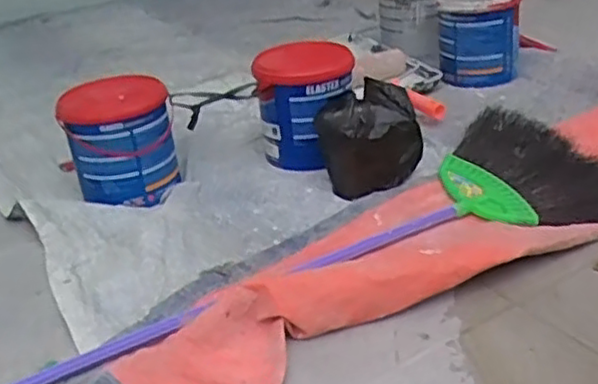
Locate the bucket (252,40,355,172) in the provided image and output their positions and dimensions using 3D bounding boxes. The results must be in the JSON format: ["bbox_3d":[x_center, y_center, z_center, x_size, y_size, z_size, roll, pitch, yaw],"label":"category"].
[{"bbox_3d":[0.011,-0.156,1.252,0.165,0.187,0.173,-4,28,2],"label":"bucket"}]

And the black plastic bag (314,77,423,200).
[{"bbox_3d":[0.118,-0.090,1.122,0.167,0.134,0.129,-11,28,-8],"label":"black plastic bag"}]

